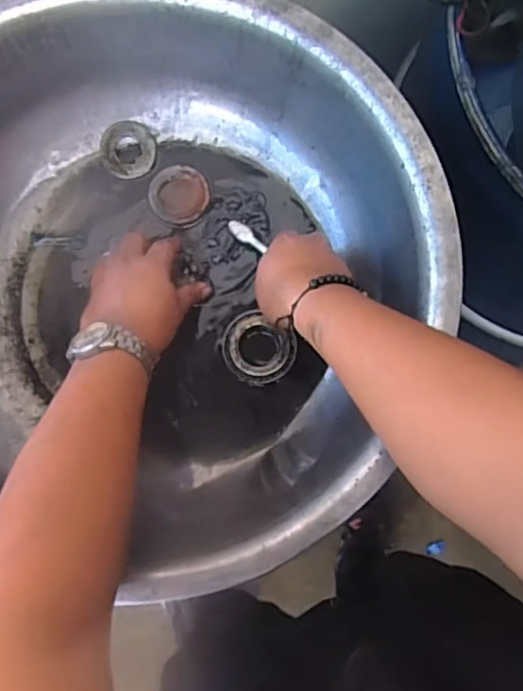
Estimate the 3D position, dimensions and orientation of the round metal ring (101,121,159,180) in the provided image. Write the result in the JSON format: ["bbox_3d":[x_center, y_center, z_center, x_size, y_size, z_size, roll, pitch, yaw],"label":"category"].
[{"bbox_3d":[-0.136,-0.199,0.605,0.056,0.011,0.056,0,79,0],"label":"round metal ring"}]

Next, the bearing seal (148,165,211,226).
[{"bbox_3d":[-0.084,-0.155,0.605,0.060,0.013,0.062,0,79,0],"label":"bearing seal"}]

